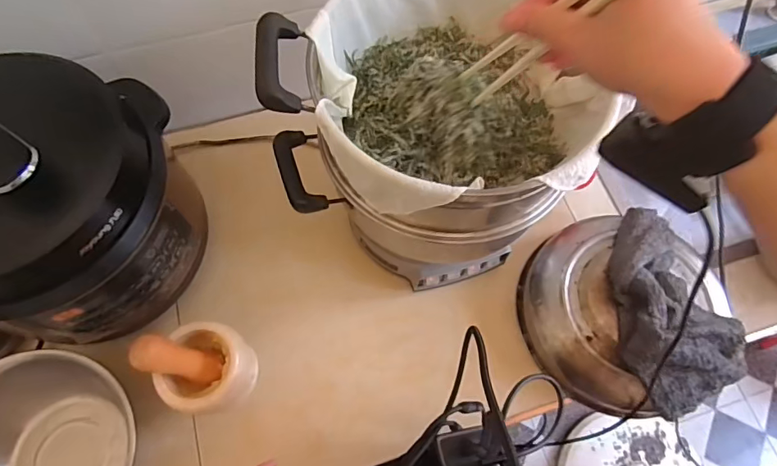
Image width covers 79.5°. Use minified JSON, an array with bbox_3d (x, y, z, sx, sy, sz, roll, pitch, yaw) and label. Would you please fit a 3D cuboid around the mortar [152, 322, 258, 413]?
[{"bbox_3d":[-0.211,0.166,0.565,0.088,0.121,0.092,0,68,-1],"label":"mortar"}]

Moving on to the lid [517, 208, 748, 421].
[{"bbox_3d":[0.311,0.093,0.605,0.244,0.113,0.253,0,68,-1],"label":"lid"}]

